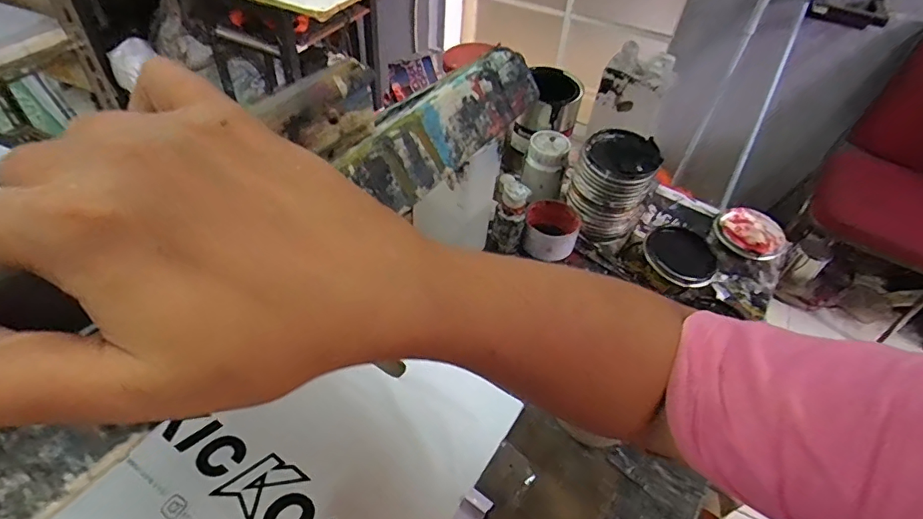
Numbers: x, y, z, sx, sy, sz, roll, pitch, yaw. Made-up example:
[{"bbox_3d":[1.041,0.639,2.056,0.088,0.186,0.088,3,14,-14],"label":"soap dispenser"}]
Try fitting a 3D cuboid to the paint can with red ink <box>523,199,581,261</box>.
[{"bbox_3d":[0.131,-0.045,0.714,0.077,0.045,0.093,11,48,5],"label":"paint can with red ink"}]

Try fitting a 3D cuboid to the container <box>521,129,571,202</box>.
[{"bbox_3d":[0.129,-0.139,0.757,0.063,0.094,0.064,14,48,7],"label":"container"}]

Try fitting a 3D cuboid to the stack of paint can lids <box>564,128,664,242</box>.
[{"bbox_3d":[0.215,-0.106,0.706,0.102,0.134,0.090,30,52,22],"label":"stack of paint can lids"}]

